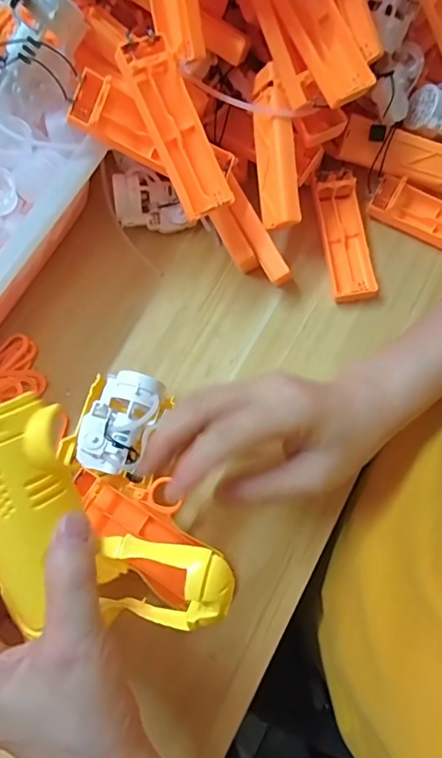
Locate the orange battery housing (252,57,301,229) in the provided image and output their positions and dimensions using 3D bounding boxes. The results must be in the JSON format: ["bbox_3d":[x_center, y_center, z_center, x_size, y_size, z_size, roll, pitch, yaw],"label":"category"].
[{"bbox_3d":[0.038,-0.162,0.351,0.024,0.024,0.105,-8,98,-3],"label":"orange battery housing"}]

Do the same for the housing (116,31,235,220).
[{"bbox_3d":[-0.030,-0.161,0.321,0.033,0.026,0.108,-27,104,-9],"label":"housing"}]

